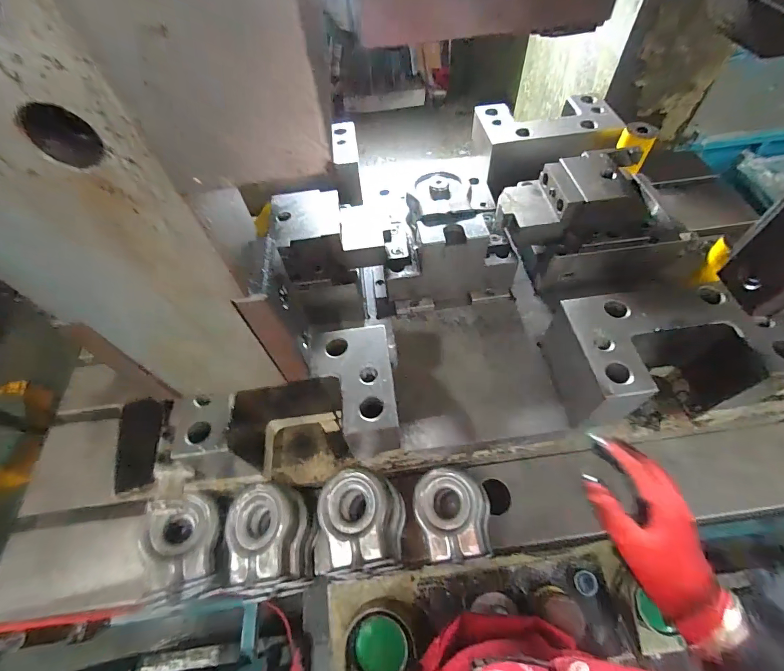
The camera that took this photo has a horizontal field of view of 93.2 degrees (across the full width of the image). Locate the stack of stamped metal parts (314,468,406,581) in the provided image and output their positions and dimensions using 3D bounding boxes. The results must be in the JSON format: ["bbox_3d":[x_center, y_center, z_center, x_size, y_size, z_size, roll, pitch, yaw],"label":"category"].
[{"bbox_3d":[-0.042,0.251,0.498,0.116,0.057,0.127,-1,57,3],"label":"stack of stamped metal parts"}]

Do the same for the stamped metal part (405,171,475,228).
[{"bbox_3d":[0.074,-0.205,0.554,0.090,0.024,0.116,-8,57,-1],"label":"stamped metal part"}]

